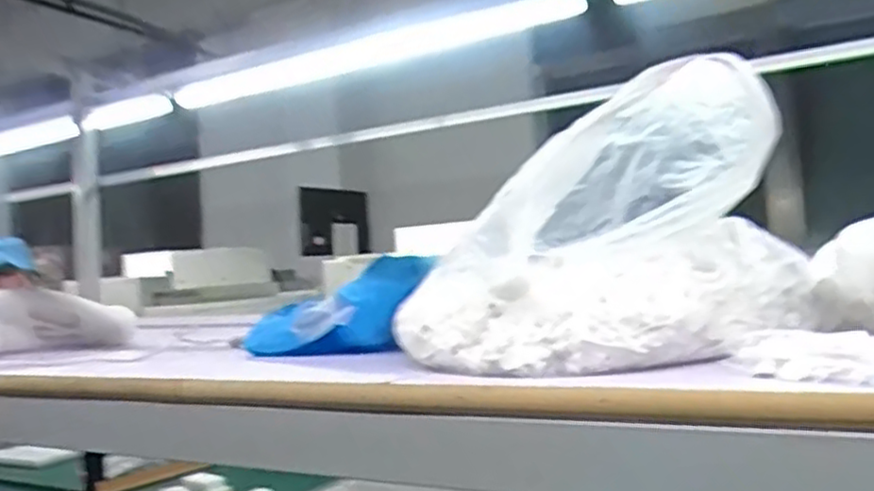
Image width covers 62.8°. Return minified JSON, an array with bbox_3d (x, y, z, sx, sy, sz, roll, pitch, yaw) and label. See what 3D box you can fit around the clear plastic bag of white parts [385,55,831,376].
[{"bbox_3d":[0.123,-0.013,0.529,0.256,0.173,0.248,-4,-1,33],"label":"clear plastic bag of white parts"}]

